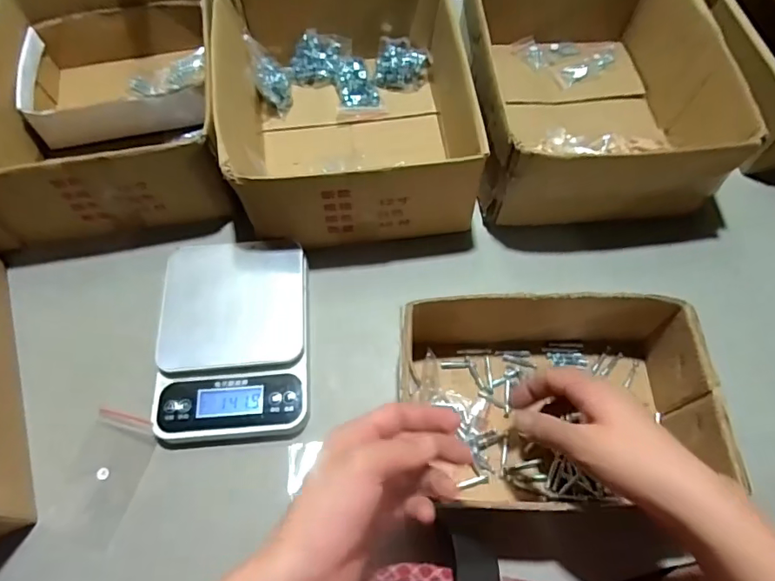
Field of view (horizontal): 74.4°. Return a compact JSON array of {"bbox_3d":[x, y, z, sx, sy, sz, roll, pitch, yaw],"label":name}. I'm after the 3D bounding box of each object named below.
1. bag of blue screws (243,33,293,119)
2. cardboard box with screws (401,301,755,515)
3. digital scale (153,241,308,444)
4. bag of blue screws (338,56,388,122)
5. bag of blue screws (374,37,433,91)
[{"bbox_3d":[-0.152,-0.276,0.651,0.032,0.096,0.051,13,55,49],"label":"bag of blue screws"},{"bbox_3d":[0.140,0.095,0.452,0.249,0.091,0.162,0,63,1],"label":"cardboard box with screws"},{"bbox_3d":[-0.152,0.041,0.509,0.141,0.030,0.198,-4,63,-1],"label":"digital scale"},{"bbox_3d":[-0.039,-0.270,0.673,0.061,0.030,0.093,-8,63,-3],"label":"bag of blue screws"},{"bbox_3d":[0.019,-0.298,0.677,0.072,0.017,0.063,16,109,4],"label":"bag of blue screws"}]

